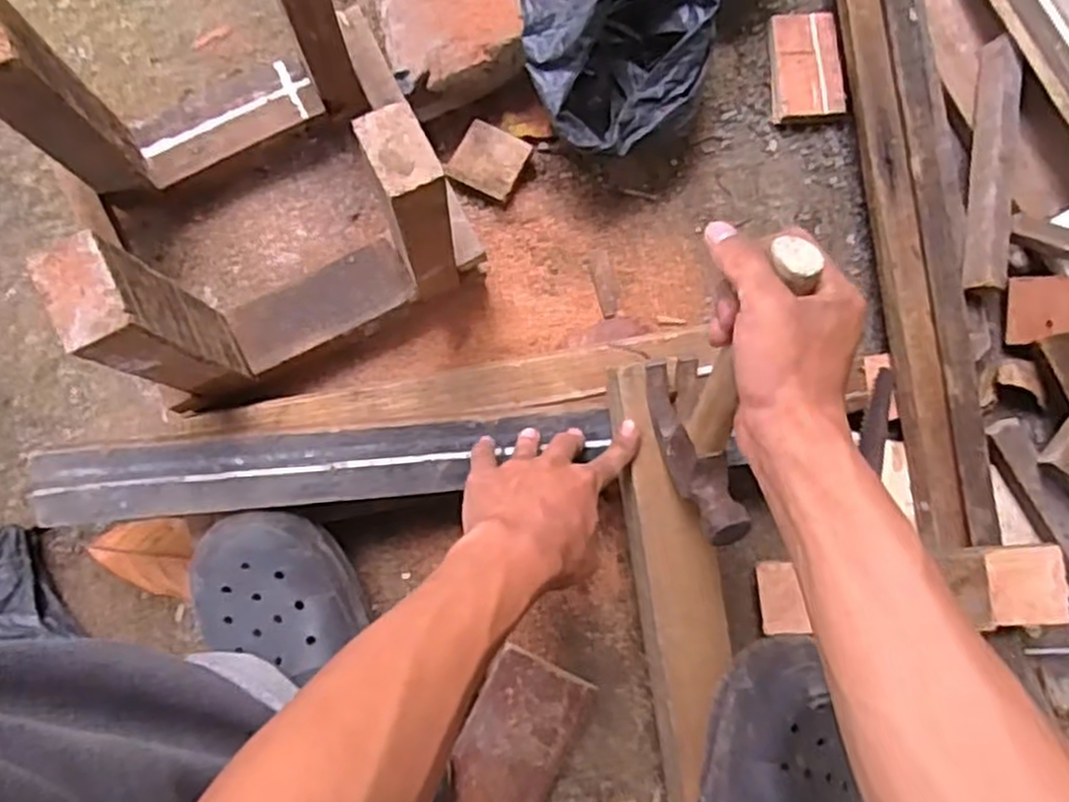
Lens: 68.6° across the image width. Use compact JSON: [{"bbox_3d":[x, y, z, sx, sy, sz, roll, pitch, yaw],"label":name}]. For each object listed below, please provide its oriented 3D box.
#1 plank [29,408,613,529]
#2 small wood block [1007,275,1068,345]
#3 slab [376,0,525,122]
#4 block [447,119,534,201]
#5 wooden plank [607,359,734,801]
[{"bbox_3d":[-0.149,0.047,0.575,0.403,0.018,0.056,-6,85,-8],"label":"plank"},{"bbox_3d":[0.453,-0.081,0.693,0.058,0.016,0.062,2,80,26],"label":"small wood block"},{"bbox_3d":[-0.081,-0.357,0.681,0.112,0.071,0.202,-13,85,-5],"label":"slab"},{"bbox_3d":[-0.040,-0.211,0.697,0.058,0.023,0.056,30,83,-1],"label":"block"},{"bbox_3d":[0.106,0.145,0.577,0.062,0.033,0.344,-7,94,-5],"label":"wooden plank"}]

